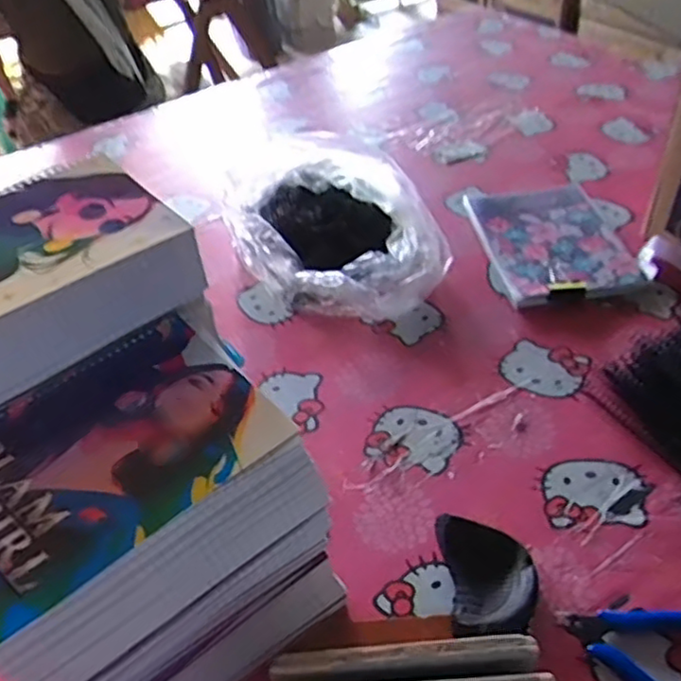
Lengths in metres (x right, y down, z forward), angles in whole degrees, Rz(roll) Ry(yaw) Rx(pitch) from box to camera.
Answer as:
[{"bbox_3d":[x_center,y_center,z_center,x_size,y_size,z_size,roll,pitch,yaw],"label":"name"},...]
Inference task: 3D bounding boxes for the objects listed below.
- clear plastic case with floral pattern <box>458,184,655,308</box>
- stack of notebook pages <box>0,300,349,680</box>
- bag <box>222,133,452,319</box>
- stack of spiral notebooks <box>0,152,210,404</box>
[{"bbox_3d":[0.256,-0.128,0.815,0.158,0.014,0.226,-6,43,-1],"label":"clear plastic case with floral pattern"},{"bbox_3d":[-0.131,0.127,0.450,0.195,0.161,0.168,-31,49,-26],"label":"stack of notebook pages"},{"bbox_3d":[-0.019,-0.151,0.830,0.224,0.081,0.325,-18,44,-13],"label":"bag"},{"bbox_3d":[-0.220,-0.048,0.477,0.196,0.061,0.150,-32,49,-26],"label":"stack of spiral notebooks"}]

